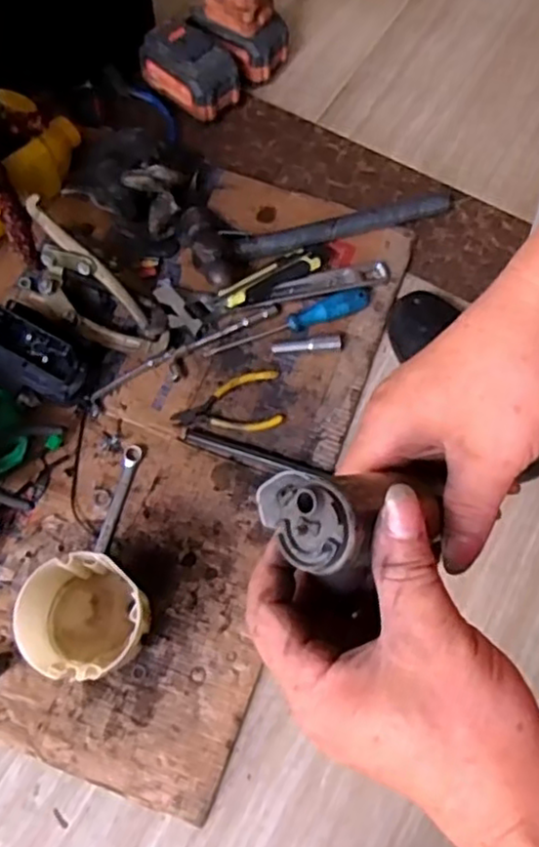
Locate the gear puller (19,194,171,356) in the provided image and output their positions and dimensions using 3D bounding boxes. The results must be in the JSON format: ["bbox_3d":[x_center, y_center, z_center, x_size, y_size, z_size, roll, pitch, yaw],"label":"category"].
[{"bbox_3d":[-0.200,-0.143,0.748,0.193,0.092,0.072,34,69,11],"label":"gear puller"}]

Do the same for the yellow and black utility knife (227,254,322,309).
[{"bbox_3d":[0.003,-0.165,0.798,0.121,0.023,0.022,-28,71,-14],"label":"yellow and black utility knife"}]

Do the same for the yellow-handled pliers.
[{"bbox_3d":[-0.044,-0.017,0.752,0.124,0.007,0.071,-14,69,-9],"label":"yellow-handled pliers"}]

